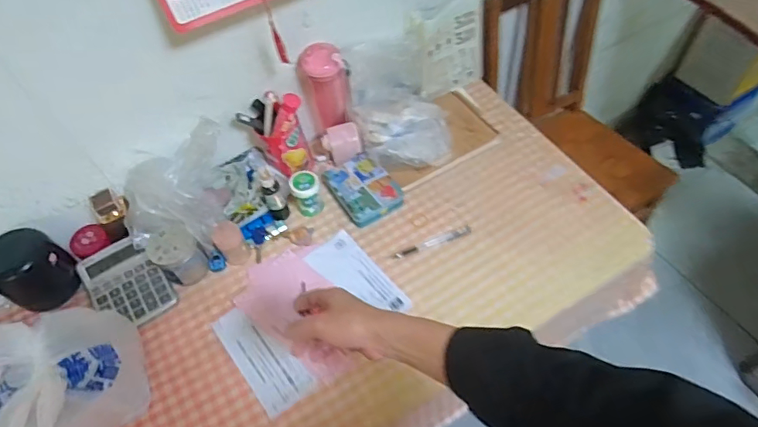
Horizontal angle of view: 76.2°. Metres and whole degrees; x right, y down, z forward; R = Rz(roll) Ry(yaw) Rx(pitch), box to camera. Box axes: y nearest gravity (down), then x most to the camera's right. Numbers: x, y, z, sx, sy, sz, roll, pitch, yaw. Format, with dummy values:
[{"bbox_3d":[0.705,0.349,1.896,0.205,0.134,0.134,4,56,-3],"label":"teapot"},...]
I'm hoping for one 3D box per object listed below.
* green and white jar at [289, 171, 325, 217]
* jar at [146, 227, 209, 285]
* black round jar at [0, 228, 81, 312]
[{"bbox_3d":[-0.139,-0.037,0.948,0.054,0.094,0.056,-3,54,4],"label":"green and white jar"},{"bbox_3d":[-0.370,0.074,0.886,0.085,0.094,0.074,35,65,26],"label":"jar"},{"bbox_3d":[-0.623,0.100,0.870,0.114,0.100,0.111,-3,54,4],"label":"black round jar"}]

